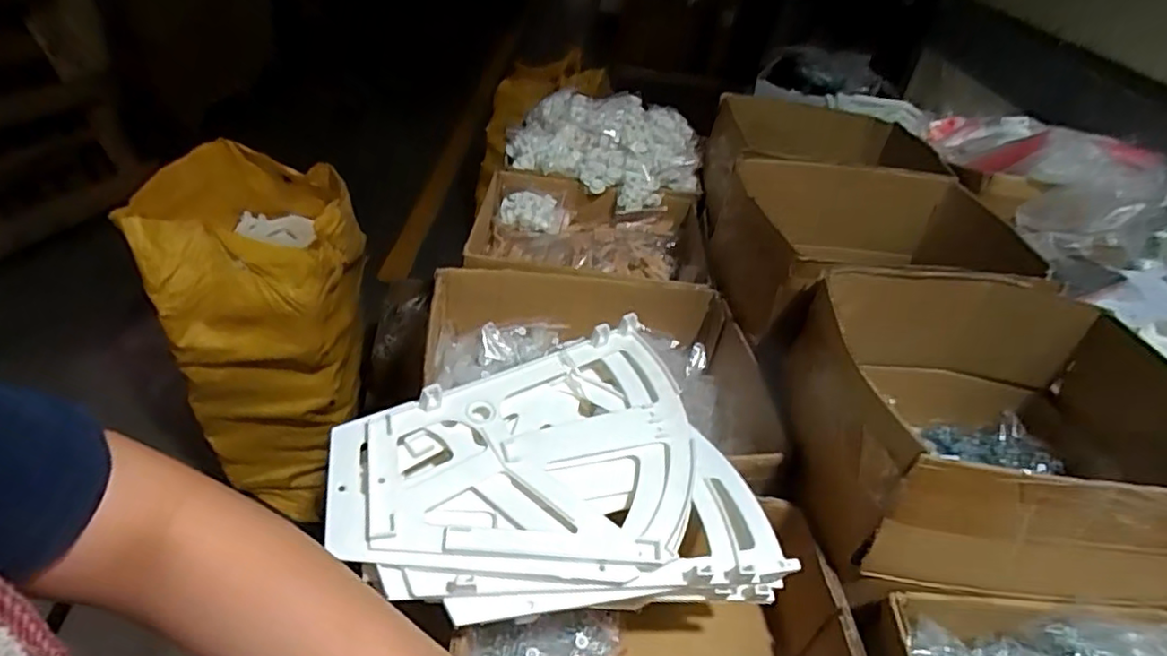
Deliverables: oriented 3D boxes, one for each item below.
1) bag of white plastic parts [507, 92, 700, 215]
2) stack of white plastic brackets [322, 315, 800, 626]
[{"bbox_3d":[0.039,-0.295,1.019,0.296,0.104,0.219,11,42,5],"label":"bag of white plastic parts"},{"bbox_3d":[-0.020,0.100,0.486,0.314,0.060,0.219,-3,43,-10],"label":"stack of white plastic brackets"}]

